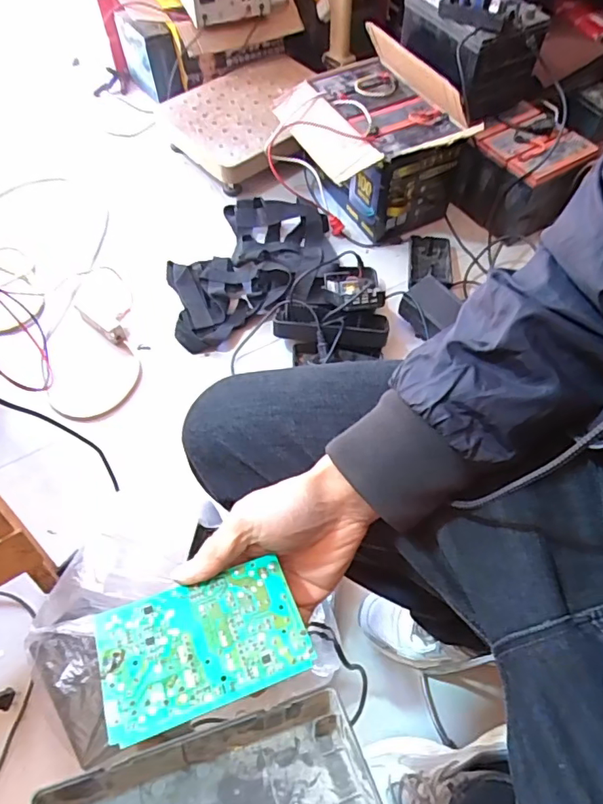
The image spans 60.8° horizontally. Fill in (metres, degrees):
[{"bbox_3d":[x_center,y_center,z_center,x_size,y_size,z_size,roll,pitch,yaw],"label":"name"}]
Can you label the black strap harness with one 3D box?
[{"bbox_3d":[-0.100,-0.290,1.084,0.349,0.075,0.376,-11,60,-6],"label":"black strap harness"}]

